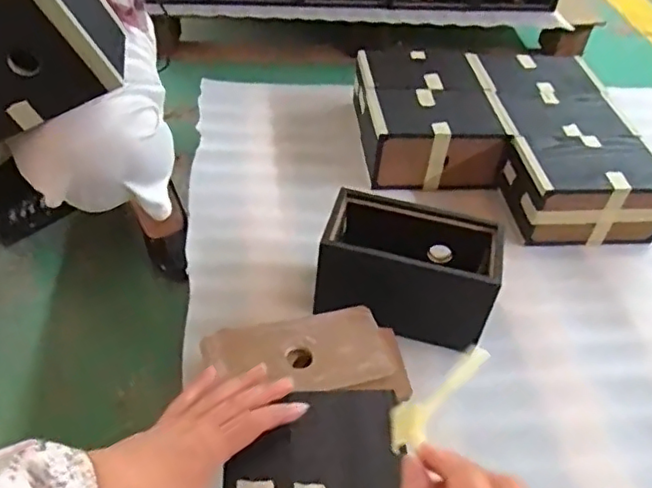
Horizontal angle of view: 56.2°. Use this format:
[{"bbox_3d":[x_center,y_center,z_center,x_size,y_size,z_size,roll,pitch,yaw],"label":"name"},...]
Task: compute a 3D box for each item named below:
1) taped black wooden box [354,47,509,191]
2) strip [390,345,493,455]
[{"bbox_3d":[0.170,-0.221,1.091,0.219,0.122,0.282,-2,45,-8],"label":"taped black wooden box"},{"bbox_3d":[0.071,0.098,0.392,0.084,0.016,0.029,-42,58,-7],"label":"strip"}]

